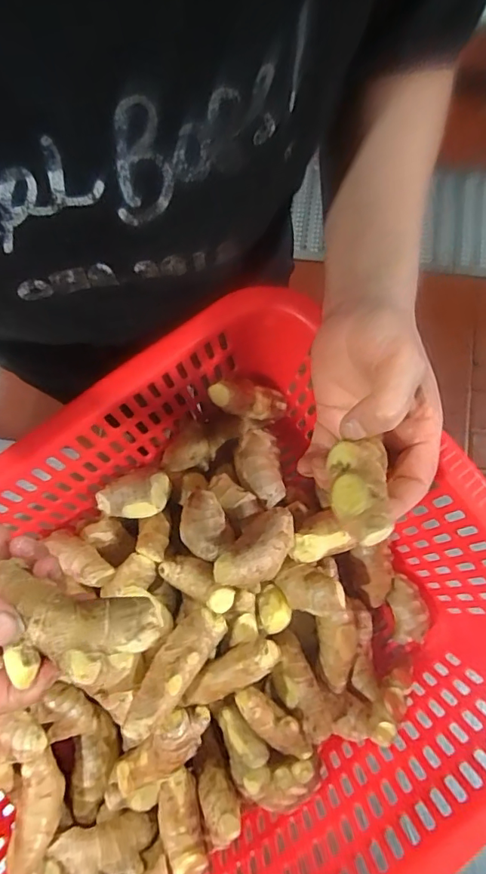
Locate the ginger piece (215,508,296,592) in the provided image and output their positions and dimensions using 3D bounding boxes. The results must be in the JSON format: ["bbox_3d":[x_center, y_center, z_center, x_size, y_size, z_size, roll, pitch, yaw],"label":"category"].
[{"bbox_3d":[0.011,0.082,0.362,0.036,0.030,0.068,37,61,11],"label":"ginger piece"}]

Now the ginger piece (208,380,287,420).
[{"bbox_3d":[0.004,-0.028,0.395,0.075,0.017,0.024,10,75,-43],"label":"ginger piece"}]

